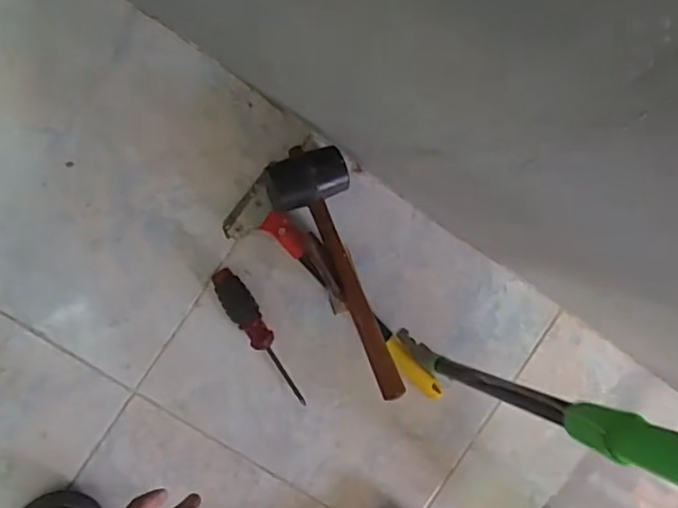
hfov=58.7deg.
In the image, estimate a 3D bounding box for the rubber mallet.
[{"bbox_3d":[-0.008,0.023,0.689,0.091,0.088,0.286,-14,97,-7],"label":"rubber mallet"}]

